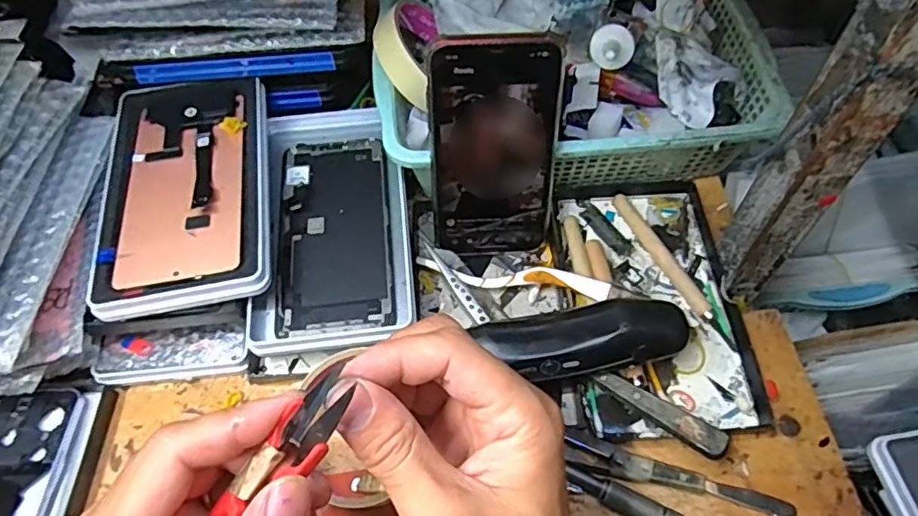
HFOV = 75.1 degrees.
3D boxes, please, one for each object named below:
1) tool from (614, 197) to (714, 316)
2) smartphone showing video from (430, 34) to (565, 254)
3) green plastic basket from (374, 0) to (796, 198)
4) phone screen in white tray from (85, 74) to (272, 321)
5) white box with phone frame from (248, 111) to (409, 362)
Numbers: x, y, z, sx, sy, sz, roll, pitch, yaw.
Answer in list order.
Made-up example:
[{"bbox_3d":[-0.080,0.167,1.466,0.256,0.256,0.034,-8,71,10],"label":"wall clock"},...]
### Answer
[{"bbox_3d":[0.139,-0.002,0.412,0.012,0.008,0.105,-22,60,-10],"label":"tool"},{"bbox_3d":[0.022,-0.062,0.368,0.076,0.147,0.005,-2,40,-1],"label":"smartphone showing video"},{"bbox_3d":[0.080,-0.139,0.449,0.269,0.078,0.192,-4,59,0],"label":"green plastic basket"},{"bbox_3d":[-0.176,-0.048,0.387,0.102,0.014,0.176,-12,59,-4],"label":"phone screen in white tray"},{"bbox_3d":[-0.084,-0.027,0.407,0.097,0.022,0.183,-5,59,0],"label":"white box with phone frame"}]

